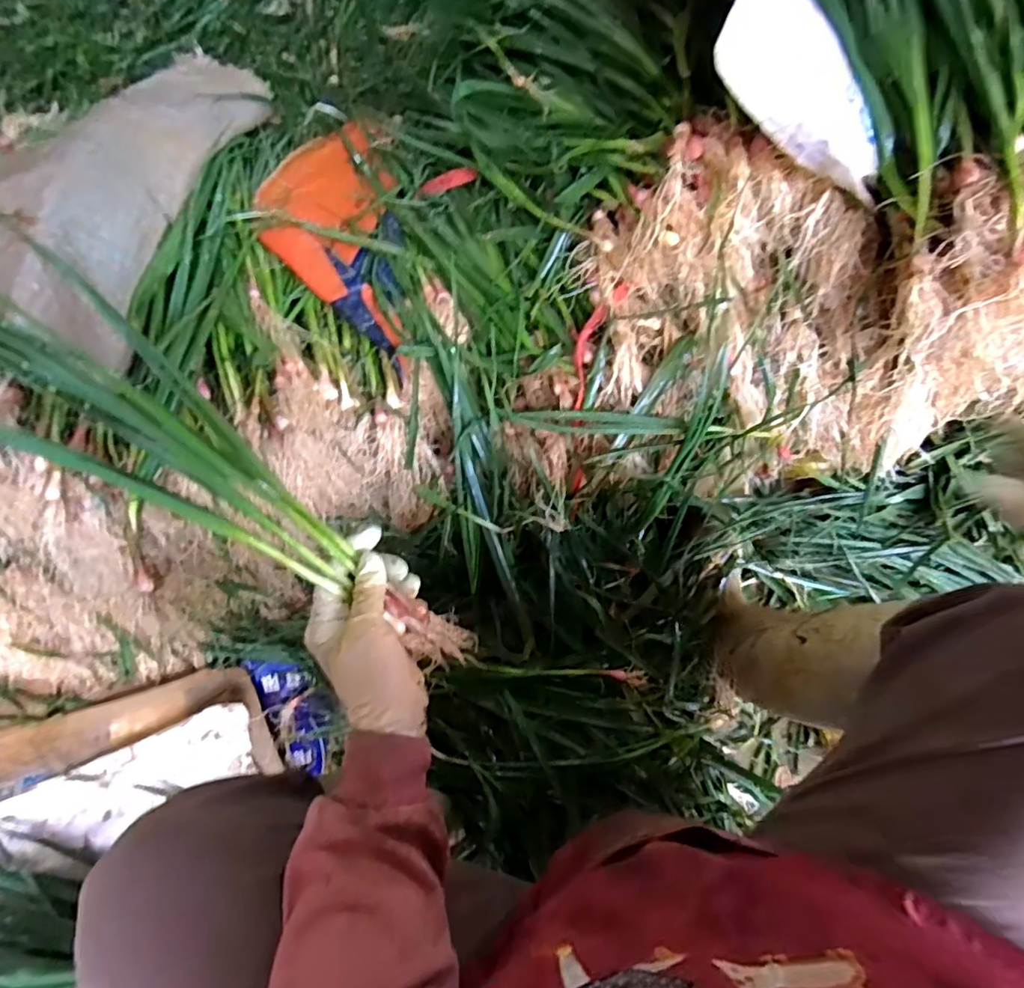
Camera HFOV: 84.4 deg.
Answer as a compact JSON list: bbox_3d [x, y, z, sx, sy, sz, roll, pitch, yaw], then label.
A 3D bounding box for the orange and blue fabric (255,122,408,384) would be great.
[{"bbox_3d":[-0.195,-0.300,0.622,0.128,0.076,0.368,-9,70,-2],"label":"orange and blue fabric"}]

